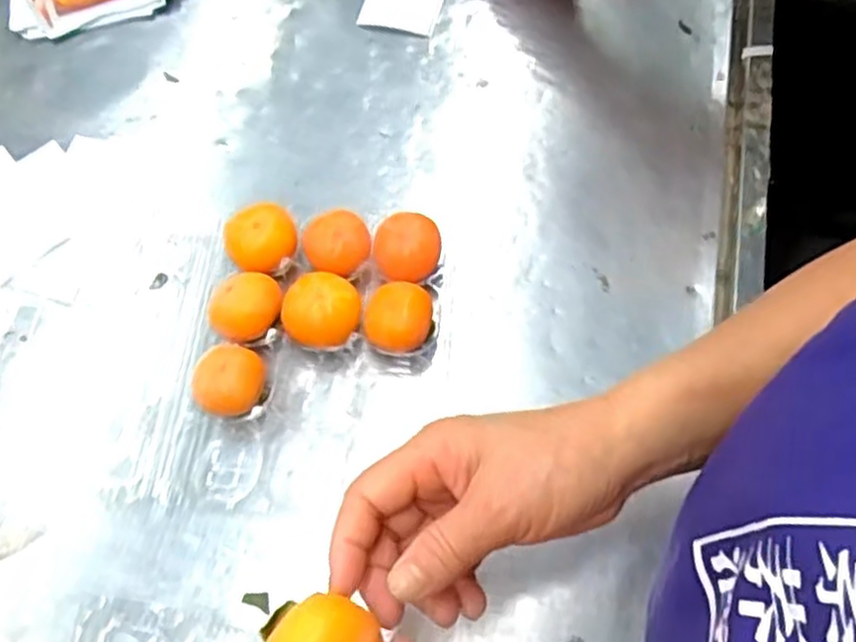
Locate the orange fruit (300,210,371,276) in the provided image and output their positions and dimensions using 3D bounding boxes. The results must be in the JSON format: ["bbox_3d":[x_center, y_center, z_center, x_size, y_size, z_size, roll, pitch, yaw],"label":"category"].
[{"bbox_3d":[-0.065,-0.050,0.529,0.047,0.045,0.046,-1,65,1],"label":"orange fruit"}]

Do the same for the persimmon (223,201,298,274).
[{"bbox_3d":[-0.120,-0.057,0.534,0.051,0.047,0.054,8,66,5],"label":"persimmon"}]

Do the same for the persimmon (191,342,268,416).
[{"bbox_3d":[-0.131,0.043,0.490,0.043,0.034,0.045,-1,65,1],"label":"persimmon"}]

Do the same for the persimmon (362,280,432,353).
[{"bbox_3d":[-0.020,0.000,0.503,0.043,0.037,0.048,4,66,3],"label":"persimmon"}]

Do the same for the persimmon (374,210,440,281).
[{"bbox_3d":[-0.014,-0.049,0.520,0.044,0.039,0.046,-1,65,1],"label":"persimmon"}]

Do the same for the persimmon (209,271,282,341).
[{"bbox_3d":[-0.124,-0.007,0.505,0.042,0.040,0.046,-1,65,1],"label":"persimmon"}]

